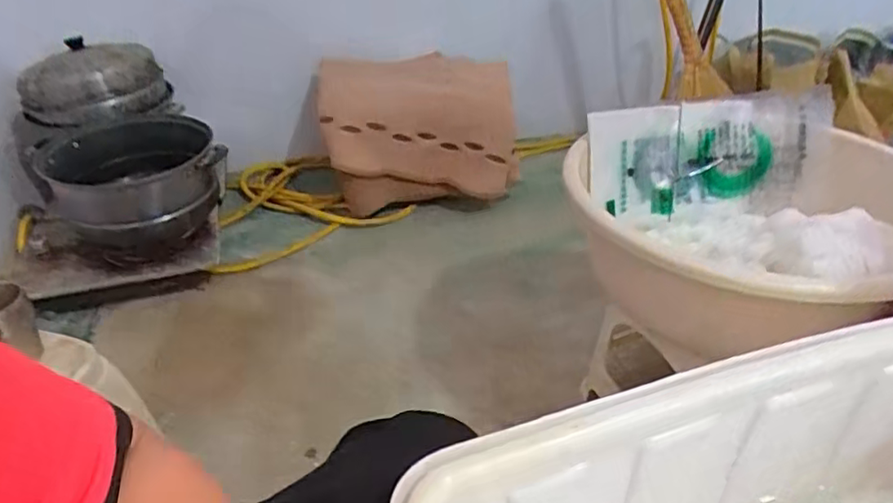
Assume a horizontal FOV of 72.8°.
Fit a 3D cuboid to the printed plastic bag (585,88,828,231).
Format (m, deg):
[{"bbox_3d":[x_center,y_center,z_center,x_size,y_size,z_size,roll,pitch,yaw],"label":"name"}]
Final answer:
[{"bbox_3d":[0.365,-0.135,0.900,0.334,0.168,0.102,-6,35,-5],"label":"printed plastic bag"}]

